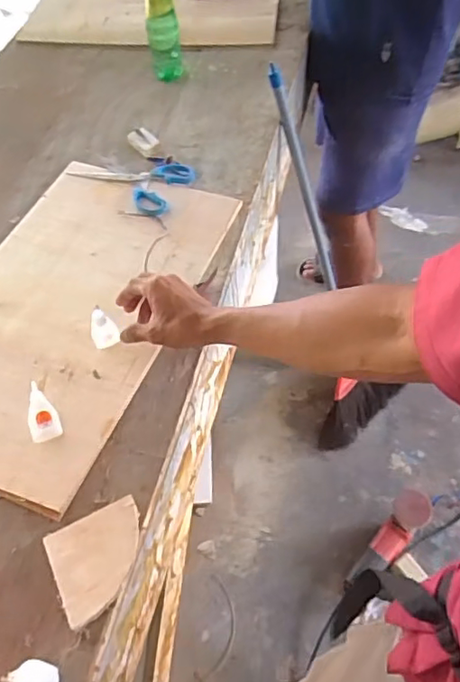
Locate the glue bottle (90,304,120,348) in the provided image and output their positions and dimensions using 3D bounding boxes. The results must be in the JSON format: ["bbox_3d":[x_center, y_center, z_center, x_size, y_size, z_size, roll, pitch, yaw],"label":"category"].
[{"bbox_3d":[-0.155,-0.017,0.703,0.032,0.068,0.014,-12,52,-9],"label":"glue bottle"}]

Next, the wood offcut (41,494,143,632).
[{"bbox_3d":[-0.131,0.224,0.594,0.097,0.020,0.098,-25,57,-12],"label":"wood offcut"}]

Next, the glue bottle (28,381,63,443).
[{"bbox_3d":[-0.227,0.081,0.689,0.034,0.019,0.079,-24,57,-11],"label":"glue bottle"}]

